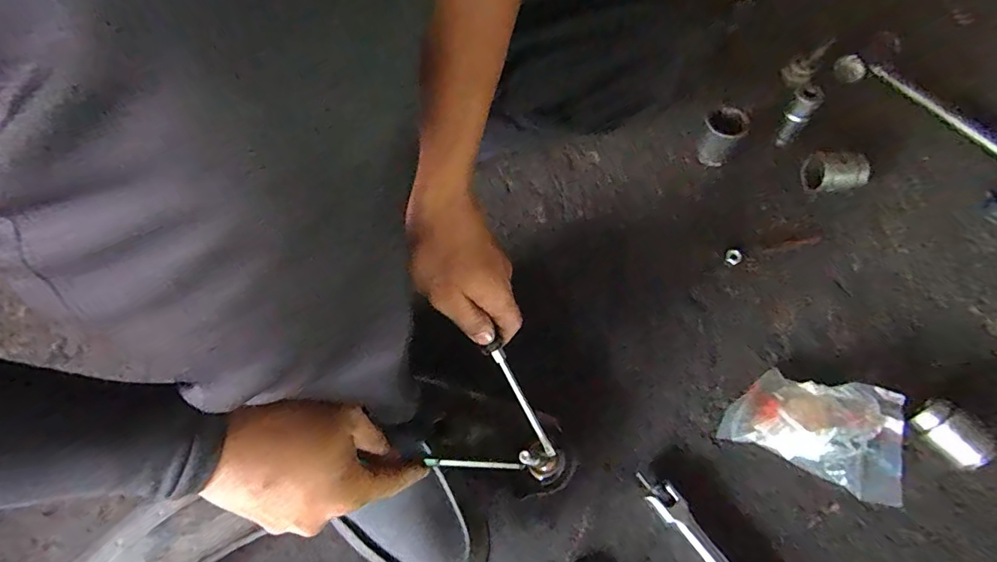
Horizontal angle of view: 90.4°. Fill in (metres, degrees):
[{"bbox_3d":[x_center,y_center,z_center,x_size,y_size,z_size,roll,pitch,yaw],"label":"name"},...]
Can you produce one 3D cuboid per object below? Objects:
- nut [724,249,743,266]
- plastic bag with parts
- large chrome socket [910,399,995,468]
[{"bbox_3d":[0.286,-0.029,0.605,0.022,0.009,0.018,-20,61,-7],"label":"nut"},{"bbox_3d":[0.312,0.142,0.493,0.167,0.044,0.103,13,62,11],"label":"plastic bag with parts"},{"bbox_3d":[0.432,0.147,0.472,0.035,0.032,0.061,-24,62,-10],"label":"large chrome socket"}]

